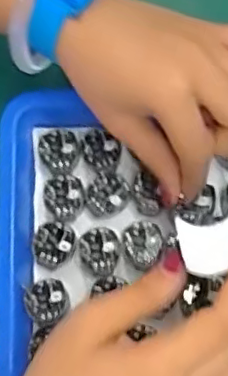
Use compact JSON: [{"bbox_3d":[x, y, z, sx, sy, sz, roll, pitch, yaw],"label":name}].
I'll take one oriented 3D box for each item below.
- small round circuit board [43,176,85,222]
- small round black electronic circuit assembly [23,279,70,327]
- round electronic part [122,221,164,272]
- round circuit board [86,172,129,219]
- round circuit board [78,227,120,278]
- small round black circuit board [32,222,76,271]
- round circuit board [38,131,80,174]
[{"bbox_3d":[-0.031,0.006,0.385,0.025,0.005,0.027,-1,71,2],"label":"small round circuit board"},{"bbox_3d":[-0.040,0.068,0.372,0.026,0.007,0.026,-1,71,2],"label":"small round black electronic circuit assembly"},{"bbox_3d":[0.018,0.034,0.377,0.023,0.004,0.028,-9,71,-1],"label":"round electronic part"},{"bbox_3d":[-0.004,0.005,0.384,0.026,0.005,0.026,-1,71,2],"label":"round circuit board"},{"bbox_3d":[-0.009,0.039,0.377,0.025,0.004,0.029,-2,71,1],"label":"round circuit board"},{"bbox_3d":[-0.036,0.035,0.379,0.025,0.007,0.027,-1,71,2],"label":"small round black circuit board"},{"bbox_3d":[-0.034,-0.023,0.390,0.025,0.005,0.028,-7,71,0],"label":"round circuit board"}]

